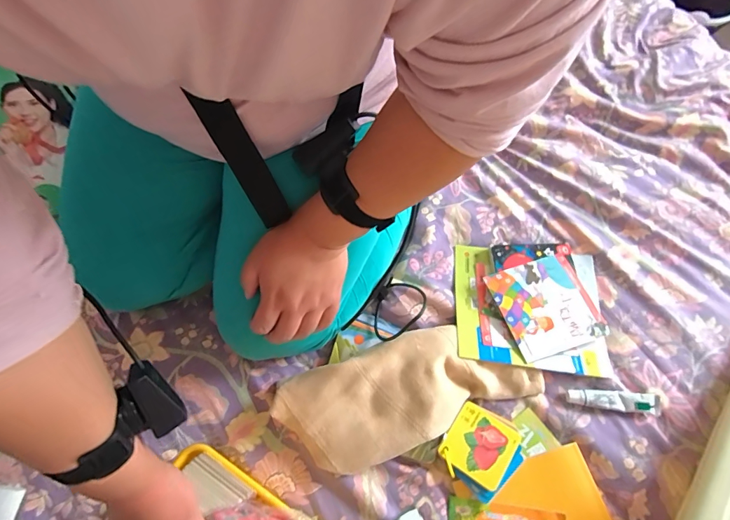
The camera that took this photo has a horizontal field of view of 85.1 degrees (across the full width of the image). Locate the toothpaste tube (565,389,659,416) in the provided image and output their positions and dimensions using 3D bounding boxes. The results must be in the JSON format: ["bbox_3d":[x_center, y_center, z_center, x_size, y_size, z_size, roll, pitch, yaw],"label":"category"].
[{"bbox_3d":[0.329,0.185,0.529,0.111,0.013,0.024,6,66,5],"label":"toothpaste tube"}]

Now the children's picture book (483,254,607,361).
[{"bbox_3d":[0.263,0.064,0.579,0.133,0.007,0.133,-16,65,-10],"label":"children's picture book"}]

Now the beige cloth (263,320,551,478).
[{"bbox_3d":[0.057,0.173,0.528,0.332,0.046,0.132,-18,66,-6],"label":"beige cloth"}]

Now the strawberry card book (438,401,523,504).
[{"bbox_3d":[0.151,0.242,0.510,0.090,0.020,0.097,37,72,17],"label":"strawberry card book"}]

